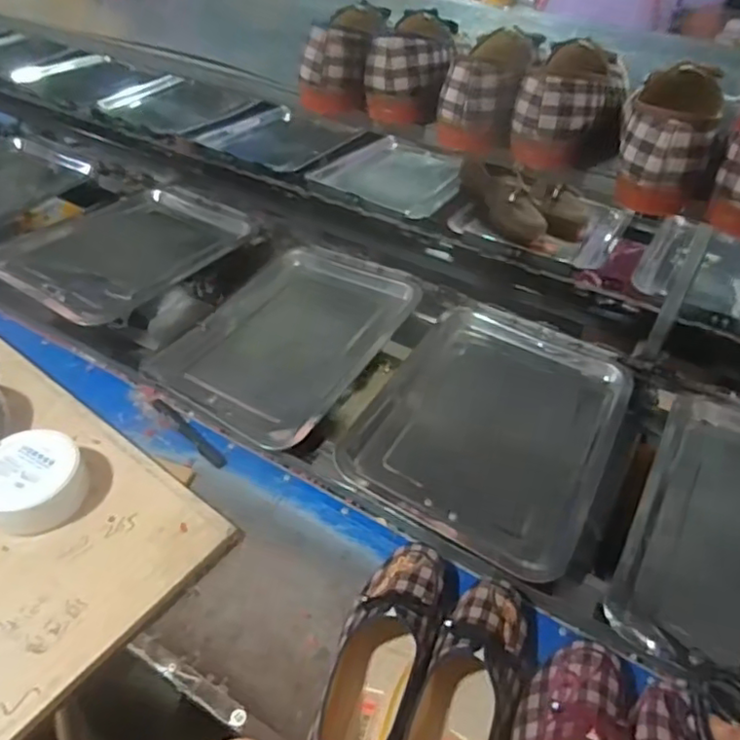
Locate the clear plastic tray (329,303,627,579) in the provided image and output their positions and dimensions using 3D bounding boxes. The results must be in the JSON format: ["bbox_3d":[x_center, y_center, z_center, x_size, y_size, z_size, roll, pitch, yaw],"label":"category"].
[{"bbox_3d":[0.154,0.063,0.755,0.269,0.058,0.338,24,49,22],"label":"clear plastic tray"}]

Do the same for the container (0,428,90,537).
[{"bbox_3d":[-0.355,0.116,0.649,0.092,0.059,0.103,32,52,27],"label":"container"}]

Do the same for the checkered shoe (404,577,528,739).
[{"bbox_3d":[0.083,0.283,0.521,0.082,0.075,0.236,18,47,17],"label":"checkered shoe"}]

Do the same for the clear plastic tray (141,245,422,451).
[{"bbox_3d":[-0.113,-0.053,0.871,0.261,0.047,0.337,24,49,21],"label":"clear plastic tray"}]

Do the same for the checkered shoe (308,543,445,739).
[{"bbox_3d":[0.007,0.258,0.546,0.082,0.079,0.238,17,47,16],"label":"checkered shoe"}]

